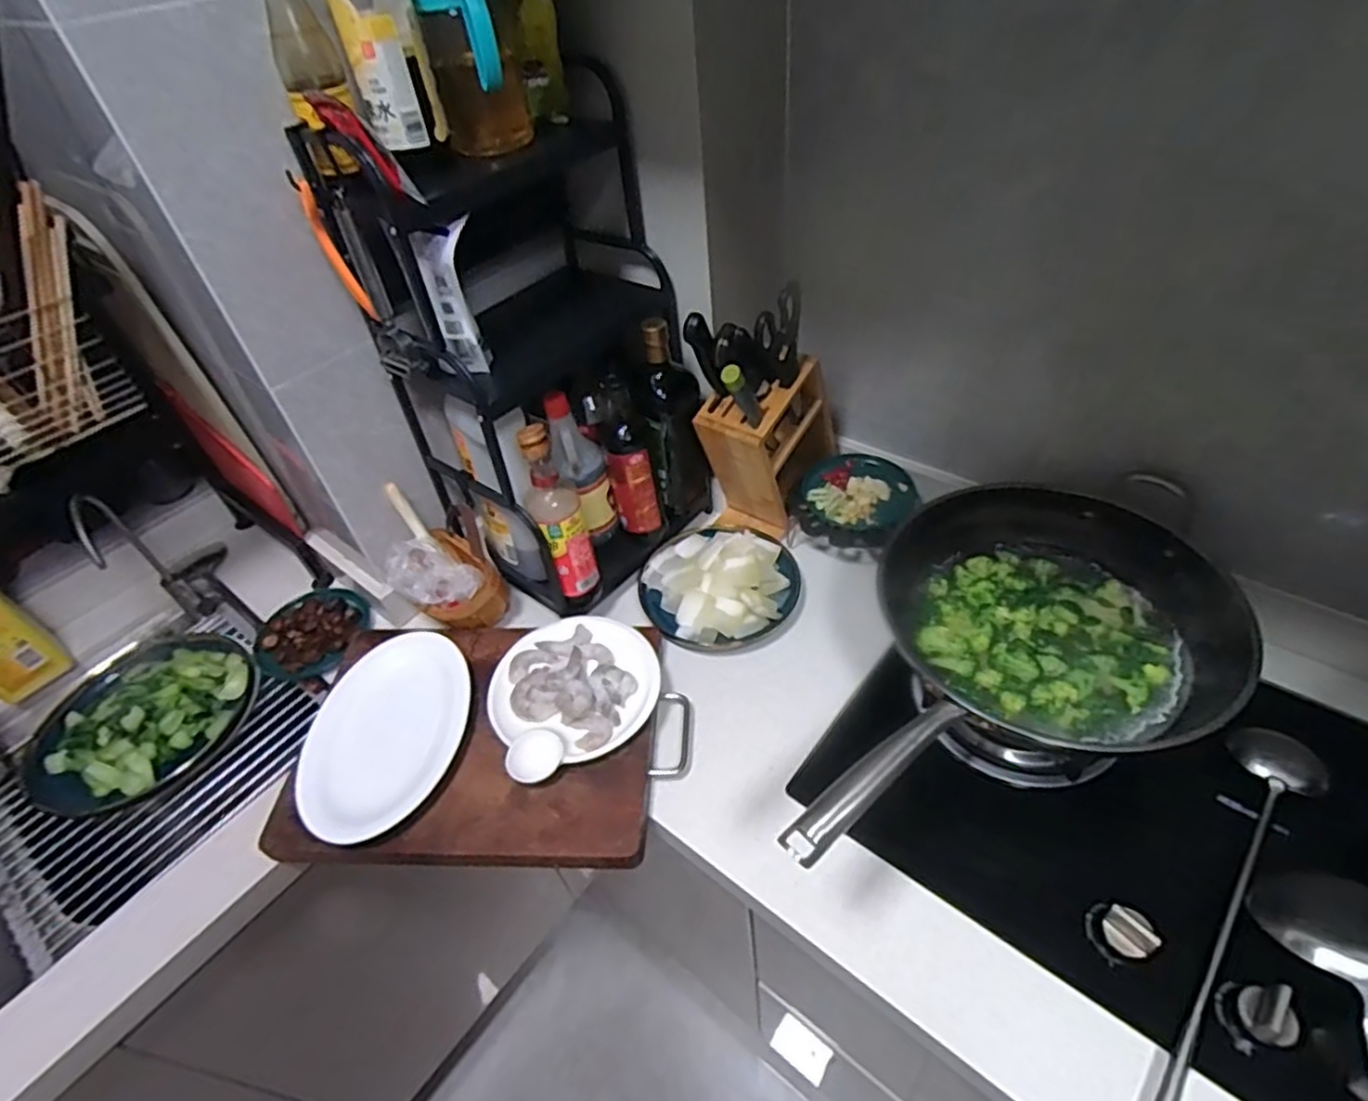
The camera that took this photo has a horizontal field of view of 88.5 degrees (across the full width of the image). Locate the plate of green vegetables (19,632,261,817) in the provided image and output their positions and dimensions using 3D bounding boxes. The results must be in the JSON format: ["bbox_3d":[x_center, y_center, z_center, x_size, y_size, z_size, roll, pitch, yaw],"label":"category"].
[{"bbox_3d":[-0.687,0.196,0.875,0.264,0.056,0.259,20,51,25],"label":"plate of green vegetables"}]

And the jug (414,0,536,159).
[{"bbox_3d":[-0.194,-0.450,0.662,0.076,0.139,0.088,-6,45,2],"label":"jug"}]

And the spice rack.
[{"bbox_3d":[-0.140,-0.223,0.835,0.262,0.503,0.342,29,55,31],"label":"spice rack"}]

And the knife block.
[{"bbox_3d":[0.117,-0.141,0.961,0.102,0.232,0.183,27,54,29],"label":"knife block"}]

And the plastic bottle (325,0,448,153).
[{"bbox_3d":[-0.268,-0.454,0.620,0.071,0.162,0.061,-19,46,-11],"label":"plastic bottle"}]

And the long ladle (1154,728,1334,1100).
[{"bbox_3d":[0.458,0.309,0.585,0.073,0.047,0.411,27,54,30],"label":"long ladle"}]

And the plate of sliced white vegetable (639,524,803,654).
[{"bbox_3d":[0.045,0.037,0.914,0.205,0.045,0.185,3,46,10],"label":"plate of sliced white vegetable"}]

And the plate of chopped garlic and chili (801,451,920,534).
[{"bbox_3d":[0.233,-0.081,0.960,0.131,0.026,0.158,-25,48,-17],"label":"plate of chopped garlic and chili"}]

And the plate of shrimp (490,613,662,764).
[{"bbox_3d":[-0.127,0.147,0.804,0.183,0.037,0.199,-4,45,4],"label":"plate of shrimp"}]

